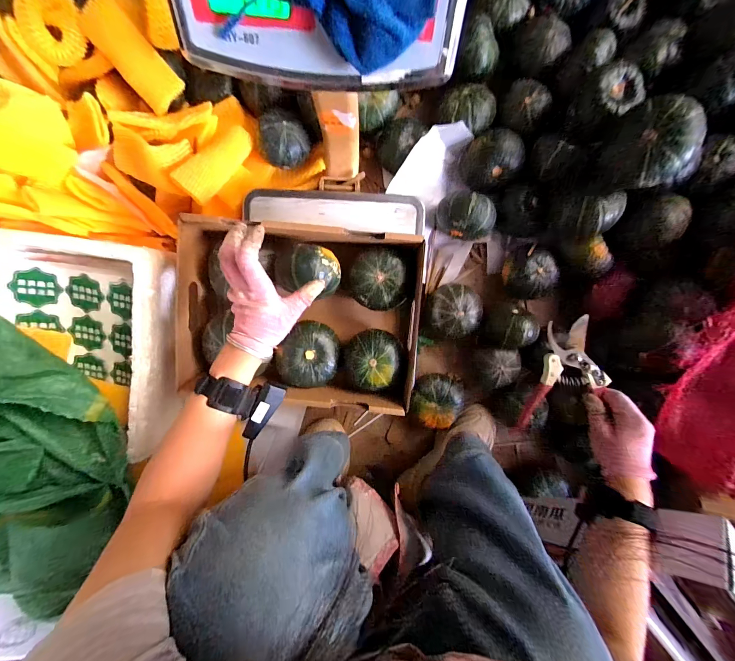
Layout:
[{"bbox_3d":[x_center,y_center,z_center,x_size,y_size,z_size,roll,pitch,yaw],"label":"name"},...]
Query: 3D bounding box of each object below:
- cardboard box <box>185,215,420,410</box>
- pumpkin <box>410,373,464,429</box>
[{"bbox_3d":[-0.107,-0.024,0.497,0.340,0.100,0.255,6,97,0],"label":"cardboard box"},{"bbox_3d":[0.135,0.133,0.622,0.100,0.060,0.099,0,97,1],"label":"pumpkin"}]

